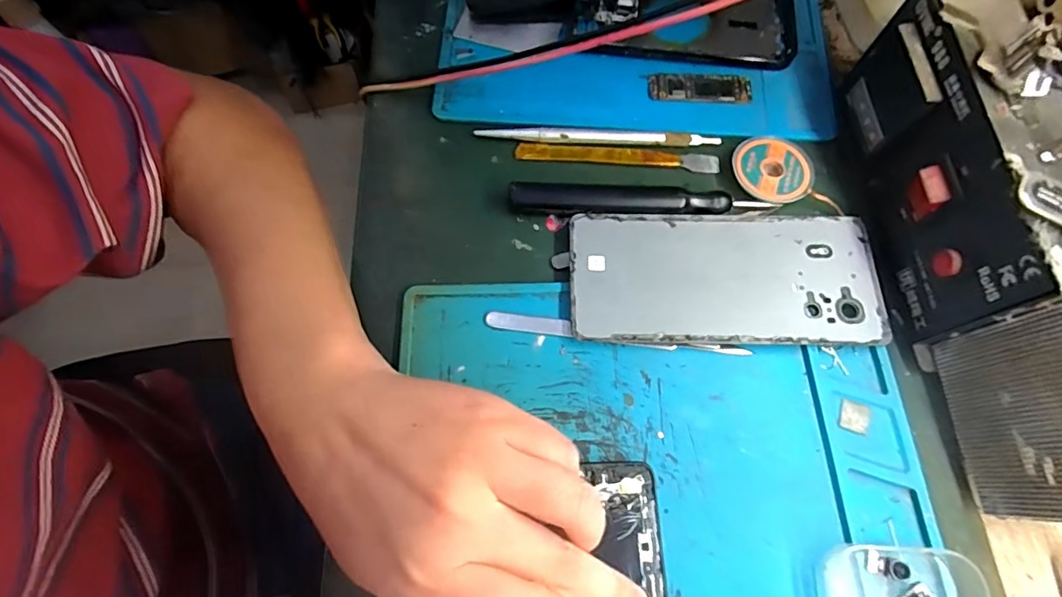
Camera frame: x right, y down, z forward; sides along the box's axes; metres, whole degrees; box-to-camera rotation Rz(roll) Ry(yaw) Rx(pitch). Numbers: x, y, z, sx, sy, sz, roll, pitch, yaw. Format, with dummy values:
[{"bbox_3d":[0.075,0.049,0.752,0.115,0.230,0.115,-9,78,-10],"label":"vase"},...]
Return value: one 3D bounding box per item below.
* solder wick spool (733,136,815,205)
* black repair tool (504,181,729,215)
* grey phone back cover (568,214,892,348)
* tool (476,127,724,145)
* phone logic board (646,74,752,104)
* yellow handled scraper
[{"bbox_3d":[0.138,-0.075,0.293,0.044,0.008,0.045,-1,69,1],"label":"solder wick spool"},{"bbox_3d":[0.049,-0.056,0.286,0.121,0.010,0.019,0,69,2],"label":"black repair tool"},{"bbox_3d":[0.101,-0.010,0.271,0.158,0.007,0.072,0,69,1],"label":"grey phone back cover"},{"bbox_3d":[0.039,-0.099,0.305,0.143,0.006,0.011,1,69,2],"label":"tool"},{"bbox_3d":[0.105,-0.131,0.316,0.063,0.004,0.020,2,69,2],"label":"phone logic board"},{"bbox_3d":[0.052,-0.085,0.305,0.119,0.007,0.013,4,69,3],"label":"yellow handled scraper"}]

